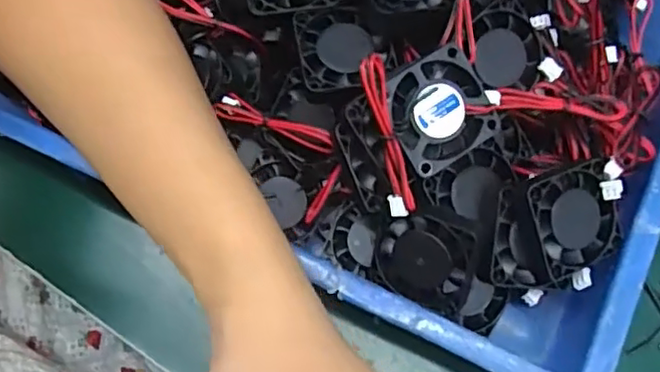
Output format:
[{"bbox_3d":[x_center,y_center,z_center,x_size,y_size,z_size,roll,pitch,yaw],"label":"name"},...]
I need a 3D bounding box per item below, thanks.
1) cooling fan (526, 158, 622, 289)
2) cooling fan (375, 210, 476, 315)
[{"bbox_3d":[0.098,0.016,0.253,0.039,0.008,0.046,-19,99,-17],"label":"cooling fan"},{"bbox_3d":[0.037,0.028,0.249,0.038,0.008,0.038,17,115,25],"label":"cooling fan"}]

